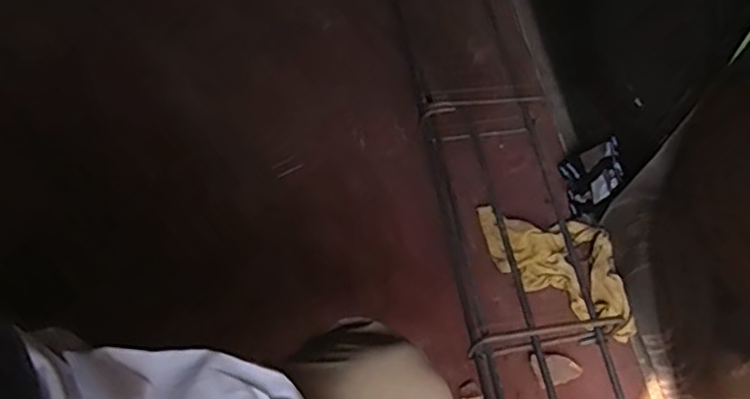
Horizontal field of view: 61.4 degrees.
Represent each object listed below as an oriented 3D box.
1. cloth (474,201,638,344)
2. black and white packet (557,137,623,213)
[{"bbox_3d":[0.268,0.081,0.909,0.254,0.031,0.134,33,62,15],"label":"cloth"},{"bbox_3d":[0.321,-0.038,0.931,0.008,0.109,0.087,7,61,-28],"label":"black and white packet"}]

